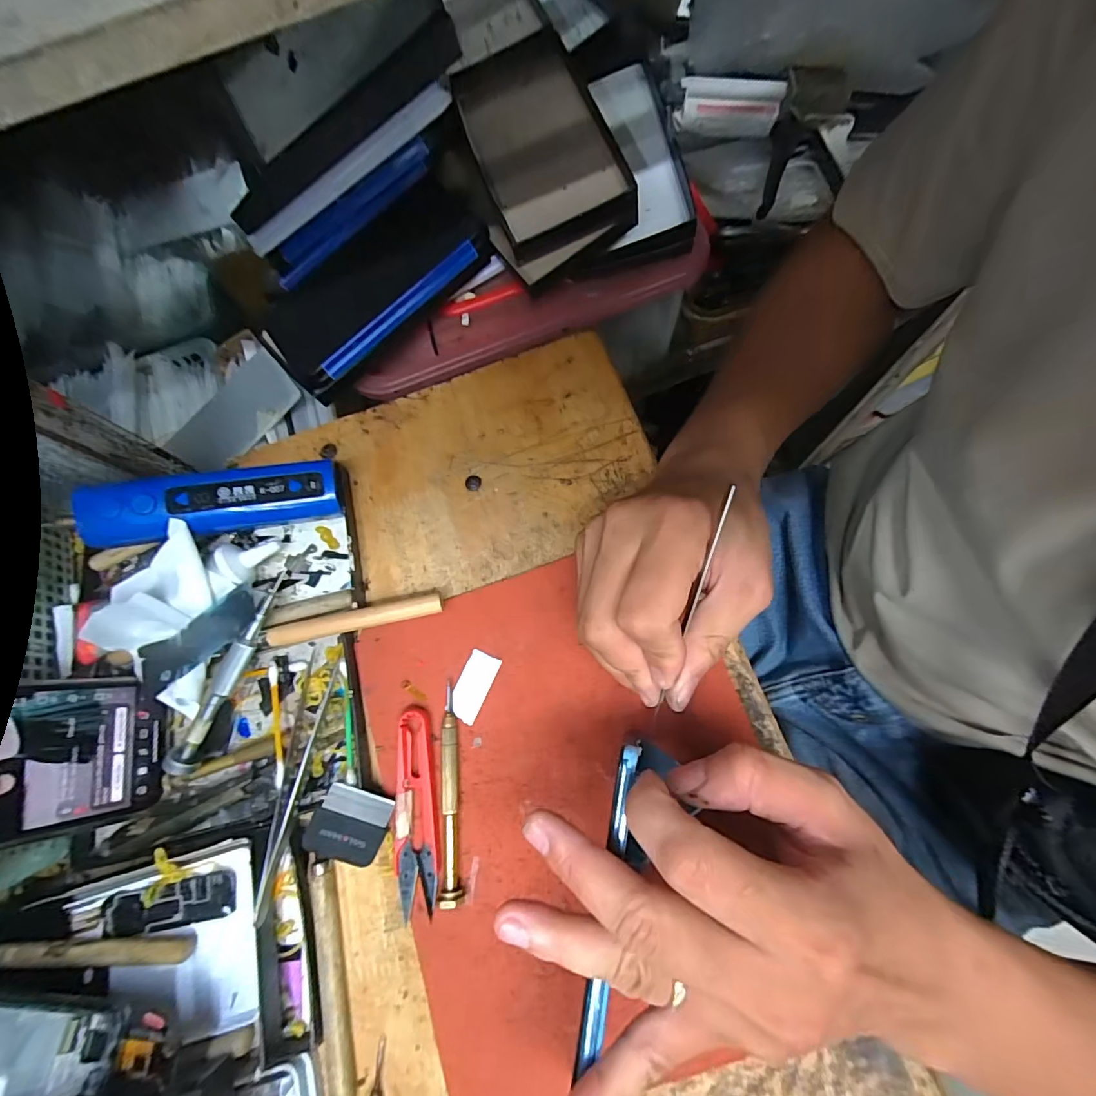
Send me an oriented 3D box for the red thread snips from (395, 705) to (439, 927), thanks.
[{"bbox_3d":[-0.071,0.139,0.256,0.022,0.009,0.101,-6,74,4],"label":"red thread snips"}]

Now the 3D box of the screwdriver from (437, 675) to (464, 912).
[{"bbox_3d":[-0.053,0.129,0.256,0.010,0.011,0.105,-7,74,3],"label":"screwdriver"}]

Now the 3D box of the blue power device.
[{"bbox_3d":[-0.189,-0.027,0.274,0.124,0.024,0.032,-10,71,-19],"label":"blue power device"}]

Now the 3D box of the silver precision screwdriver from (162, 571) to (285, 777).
[{"bbox_3d":[-0.174,0.069,0.262,0.015,0.008,0.118,27,88,10],"label":"silver precision screwdriver"}]

